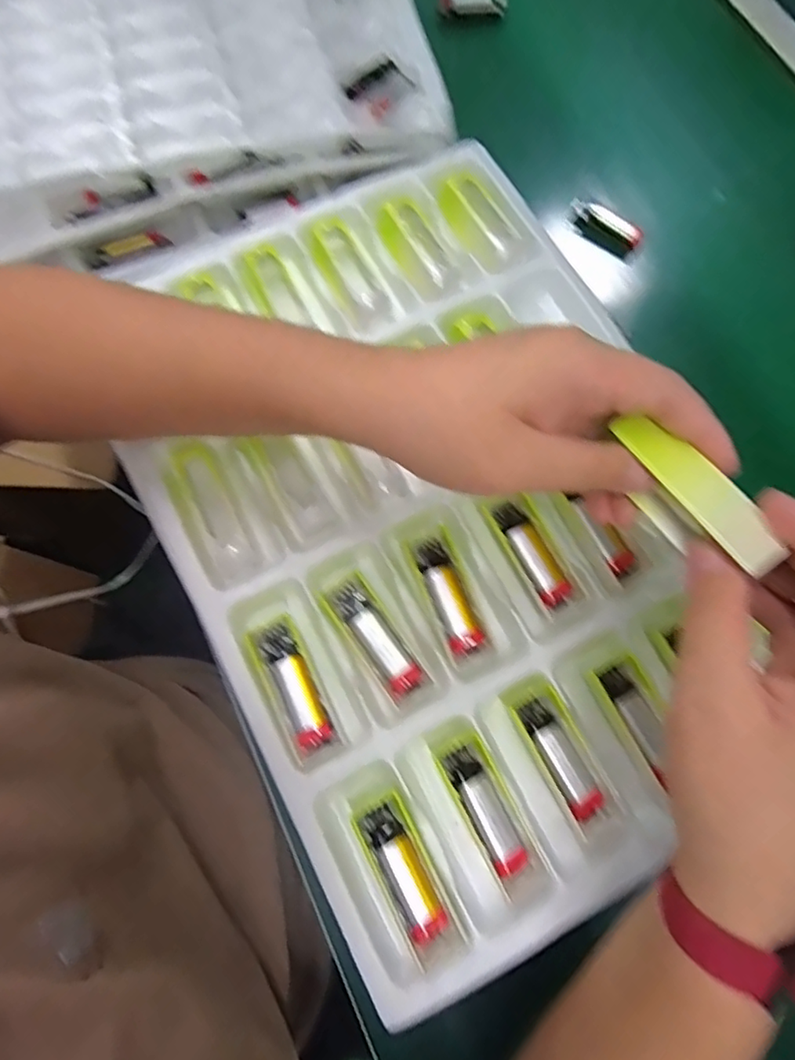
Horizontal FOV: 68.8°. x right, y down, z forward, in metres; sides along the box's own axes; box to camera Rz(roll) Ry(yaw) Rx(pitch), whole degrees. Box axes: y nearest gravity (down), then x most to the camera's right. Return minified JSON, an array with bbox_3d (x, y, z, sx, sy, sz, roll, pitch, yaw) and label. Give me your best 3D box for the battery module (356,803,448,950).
[{"bbox_3d":[0.003,0.177,0.301,0.021,0.009,0.065,-27,76,-9],"label":"battery module"}]

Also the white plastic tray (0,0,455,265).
[{"bbox_3d":[-0.207,-0.409,0.498,0.452,0.035,0.336,-19,75,-7],"label":"white plastic tray"}]

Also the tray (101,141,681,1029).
[{"bbox_3d":[0.009,-0.011,0.365,0.279,0.047,0.464,-26,76,-9],"label":"tray"}]

